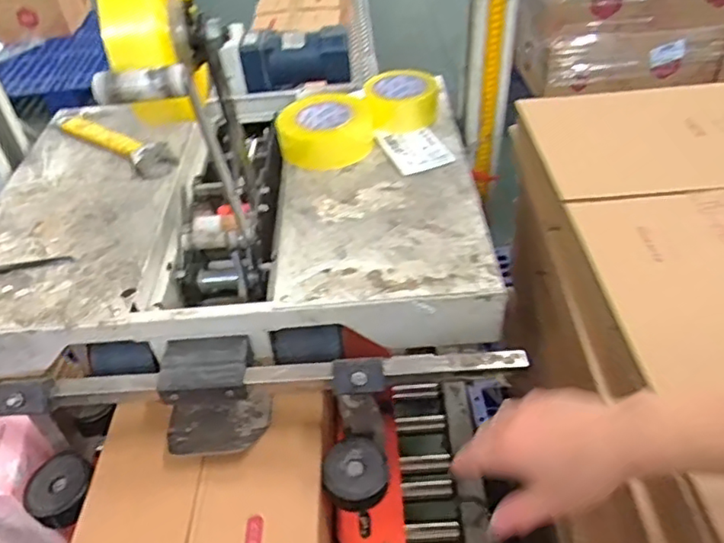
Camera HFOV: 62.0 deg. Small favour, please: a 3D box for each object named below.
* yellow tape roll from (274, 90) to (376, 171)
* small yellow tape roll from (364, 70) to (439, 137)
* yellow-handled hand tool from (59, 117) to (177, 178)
[{"bbox_3d":[-0.049,-0.212,0.872,0.117,0.063,0.125,-4,42,3],"label":"yellow tape roll"},{"bbox_3d":[0.060,-0.260,0.917,0.112,0.051,0.114,-2,42,5],"label":"small yellow tape roll"},{"bbox_3d":[-0.387,-0.213,0.943,0.268,0.030,0.062,28,52,32],"label":"yellow-handled hand tool"}]

